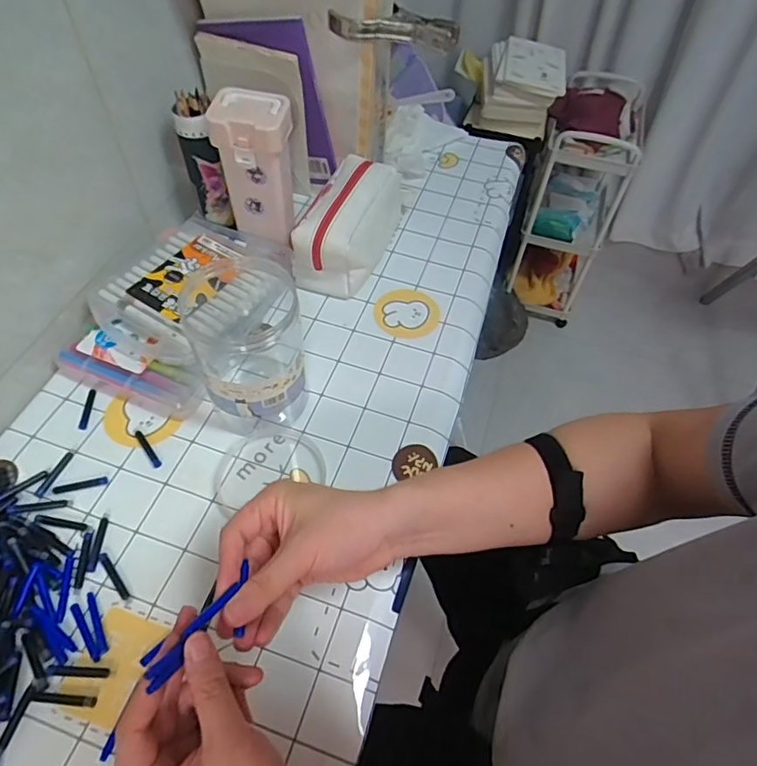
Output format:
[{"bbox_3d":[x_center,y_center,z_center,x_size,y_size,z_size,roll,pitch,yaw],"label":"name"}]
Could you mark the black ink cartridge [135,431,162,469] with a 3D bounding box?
[{"bbox_3d":[-0.225,0.064,0.518,0.009,0.004,0.048,-32,62,-24],"label":"black ink cartridge"}]

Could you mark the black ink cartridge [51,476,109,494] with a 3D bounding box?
[{"bbox_3d":[-0.274,0.094,0.489,0.045,0.004,0.008,-13,56,-13],"label":"black ink cartridge"}]

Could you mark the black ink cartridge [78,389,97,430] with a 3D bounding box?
[{"bbox_3d":[-0.297,0.027,0.541,0.008,0.006,0.045,0,54,-4],"label":"black ink cartridge"}]

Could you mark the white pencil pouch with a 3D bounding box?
[{"bbox_3d":[-0.030,-0.207,0.673,0.090,0.086,0.206,18,54,9],"label":"white pencil pouch"}]

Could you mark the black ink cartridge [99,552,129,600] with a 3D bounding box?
[{"bbox_3d":[-0.223,0.161,0.446,0.008,0.004,0.047,-34,62,-25],"label":"black ink cartridge"}]

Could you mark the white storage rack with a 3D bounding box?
[{"bbox_3d":[0.559,-0.517,1.544,0.239,0.577,0.390,24,57,13],"label":"white storage rack"}]

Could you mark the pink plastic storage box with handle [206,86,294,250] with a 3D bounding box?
[{"bbox_3d":[-0.140,-0.247,0.627,0.083,0.159,0.062,8,53,2],"label":"pink plastic storage box with handle"}]

